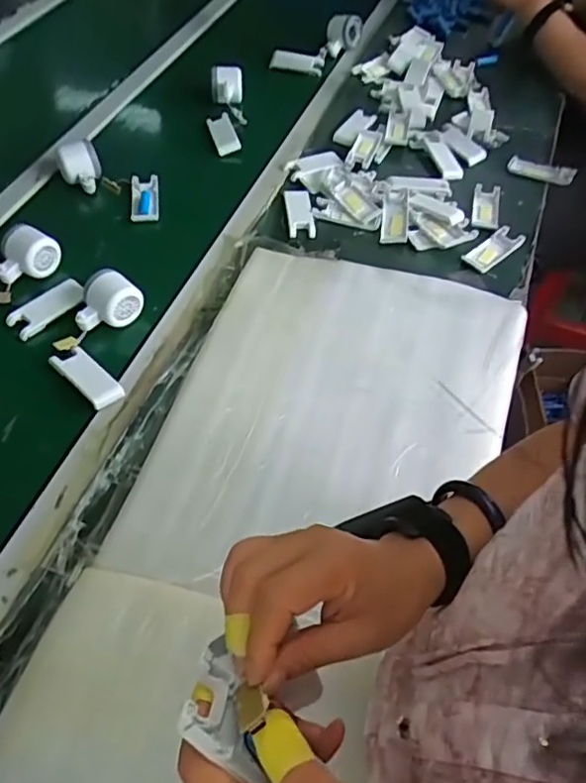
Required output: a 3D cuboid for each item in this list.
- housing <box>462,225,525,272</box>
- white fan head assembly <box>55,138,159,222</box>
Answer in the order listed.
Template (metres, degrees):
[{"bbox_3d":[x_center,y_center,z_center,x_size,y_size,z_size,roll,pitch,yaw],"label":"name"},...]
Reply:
[{"bbox_3d":[0.304,-0.214,0.905,0.105,0.015,0.041,-34,61,-25],"label":"housing"},{"bbox_3d":[-0.270,-0.332,0.914,0.174,0.074,0.091,28,57,16],"label":"white fan head assembly"}]

